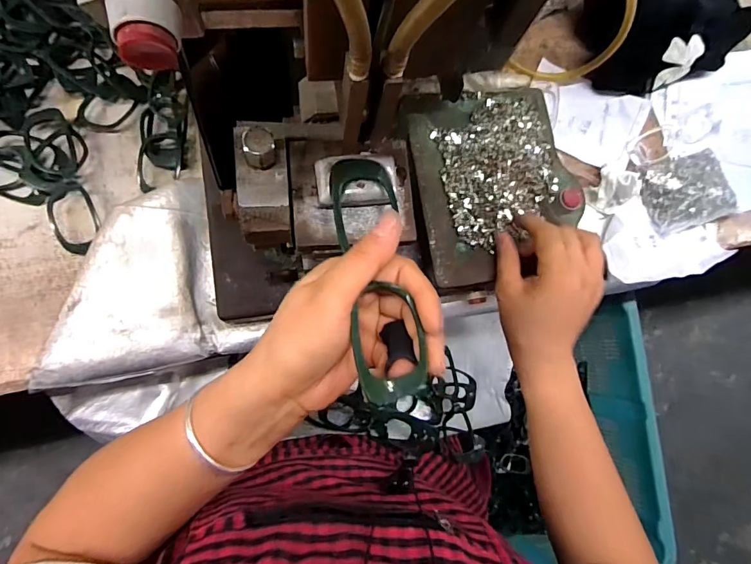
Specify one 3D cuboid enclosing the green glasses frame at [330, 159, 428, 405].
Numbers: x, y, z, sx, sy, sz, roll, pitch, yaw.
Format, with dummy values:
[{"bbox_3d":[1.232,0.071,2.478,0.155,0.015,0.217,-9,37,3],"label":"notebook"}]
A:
[{"bbox_3d":[0.000,-0.008,0.251,0.039,0.010,0.154,-6,64,-5],"label":"green glasses frame"}]

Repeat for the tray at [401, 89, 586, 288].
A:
[{"bbox_3d":[0.122,-0.103,0.440,0.165,0.032,0.194,-8,81,-9],"label":"tray"}]

